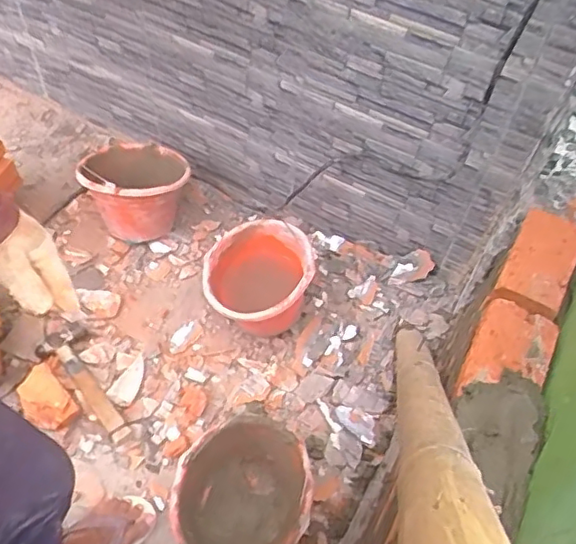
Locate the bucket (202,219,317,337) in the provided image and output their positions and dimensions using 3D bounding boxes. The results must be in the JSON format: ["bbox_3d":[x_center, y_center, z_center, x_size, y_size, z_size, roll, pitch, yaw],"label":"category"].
[{"bbox_3d":[-0.068,0.023,1.323,0.220,0.197,0.229,2,54,-3],"label":"bucket"}]

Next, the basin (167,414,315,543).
[{"bbox_3d":[-0.082,0.408,1.070,0.225,0.157,0.241,2,54,-3],"label":"basin"}]

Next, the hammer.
[{"bbox_3d":[-0.413,0.229,1.249,0.093,0.031,0.292,-32,63,-25],"label":"hammer"}]

